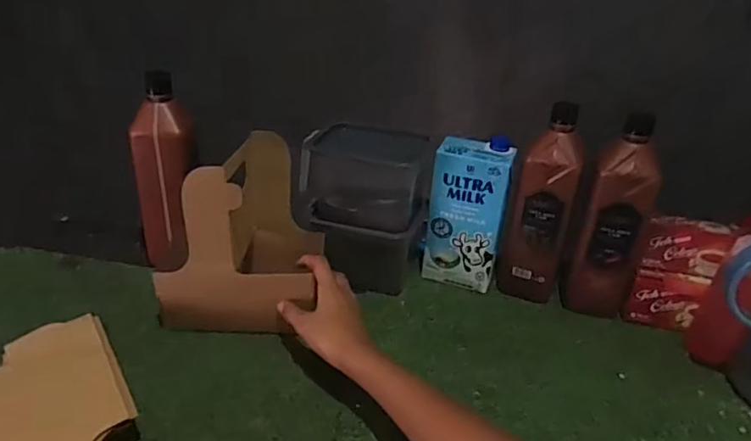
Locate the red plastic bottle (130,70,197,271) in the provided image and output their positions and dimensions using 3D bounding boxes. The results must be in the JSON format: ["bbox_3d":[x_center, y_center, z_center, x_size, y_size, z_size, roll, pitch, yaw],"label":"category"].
[{"bbox_3d":[-0.270,-0.052,0.717,0.075,0.257,0.054,-7,32,-20],"label":"red plastic bottle"}]

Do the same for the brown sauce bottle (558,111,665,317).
[{"bbox_3d":[0.296,-0.001,0.694,0.088,0.253,0.060,16,32,19],"label":"brown sauce bottle"}]

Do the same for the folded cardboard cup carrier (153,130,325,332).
[{"bbox_3d":[-0.152,0.011,0.649,0.162,0.196,0.125,5,30,1],"label":"folded cardboard cup carrier"}]

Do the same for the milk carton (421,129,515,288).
[{"bbox_3d":[0.124,-0.010,0.750,0.097,0.197,0.063,13,31,14],"label":"milk carton"}]

